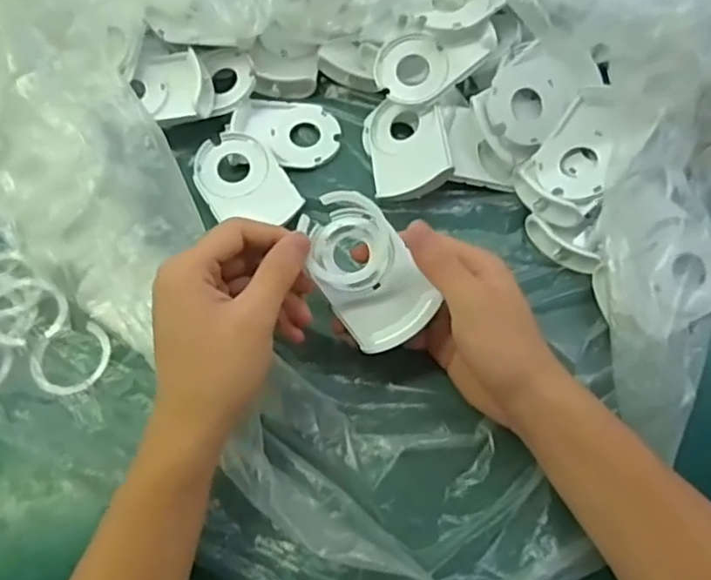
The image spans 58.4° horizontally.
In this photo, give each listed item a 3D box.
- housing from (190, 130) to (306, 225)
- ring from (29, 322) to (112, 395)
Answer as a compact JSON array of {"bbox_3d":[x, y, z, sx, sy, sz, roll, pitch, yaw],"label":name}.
[{"bbox_3d":[-0.079,-0.075,0.453,0.056,0.015,0.080,-34,68,-12],"label":"housing"},{"bbox_3d":[-0.183,0.045,0.408,0.048,0.005,0.045,-1,65,3],"label":"ring"}]

